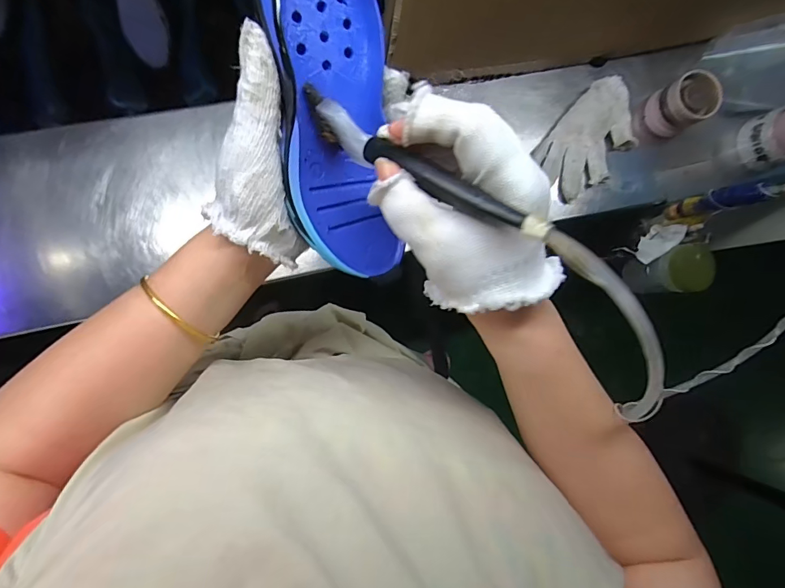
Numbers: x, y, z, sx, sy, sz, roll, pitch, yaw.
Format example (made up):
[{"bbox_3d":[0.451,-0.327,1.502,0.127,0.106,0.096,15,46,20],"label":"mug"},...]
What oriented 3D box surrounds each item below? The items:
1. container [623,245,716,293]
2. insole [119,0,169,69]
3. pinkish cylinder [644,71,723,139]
[{"bbox_3d":[0.441,-0.037,0.727,0.079,0.130,0.073,0,88,-7],"label":"container"},{"bbox_3d":[-0.335,-0.388,0.570,0.050,0.006,0.165,-30,132,-30],"label":"insole"},{"bbox_3d":[0.399,-0.262,0.613,0.060,0.070,0.066,0,88,-7],"label":"pinkish cylinder"}]

